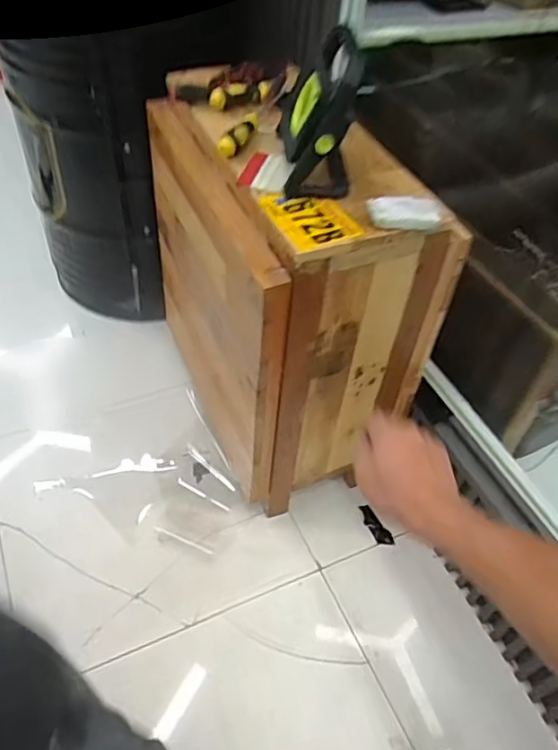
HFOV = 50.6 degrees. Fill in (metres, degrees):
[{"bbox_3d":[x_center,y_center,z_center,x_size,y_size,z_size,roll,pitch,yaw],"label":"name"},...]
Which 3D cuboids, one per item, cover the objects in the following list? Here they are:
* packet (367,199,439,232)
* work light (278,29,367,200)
[{"bbox_3d":[0.182,-0.236,0.853,0.099,0.023,0.068,7,47,0],"label":"packet"},{"bbox_3d":[0.061,-0.386,0.870,0.105,0.195,0.188,4,47,-3],"label":"work light"}]

